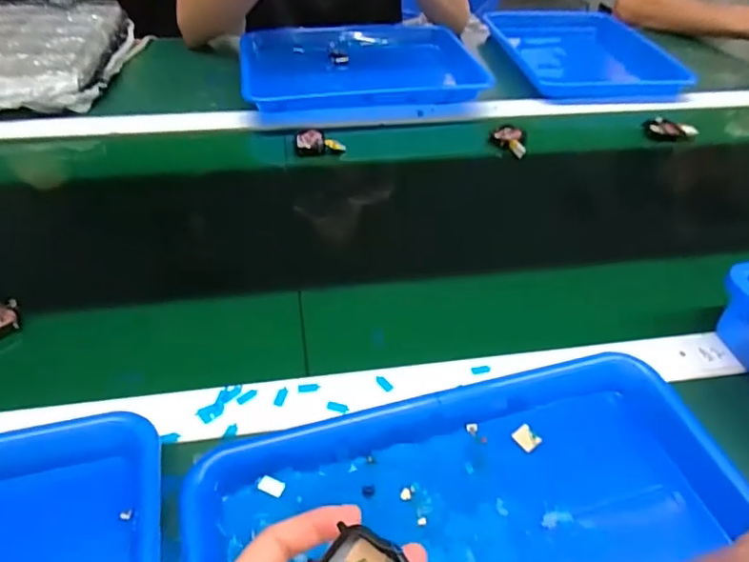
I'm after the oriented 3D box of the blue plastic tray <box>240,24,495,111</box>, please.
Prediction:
[{"bbox_3d":[-0.024,-0.324,0.803,0.339,0.040,0.252,-7,45,-10],"label":"blue plastic tray"}]

